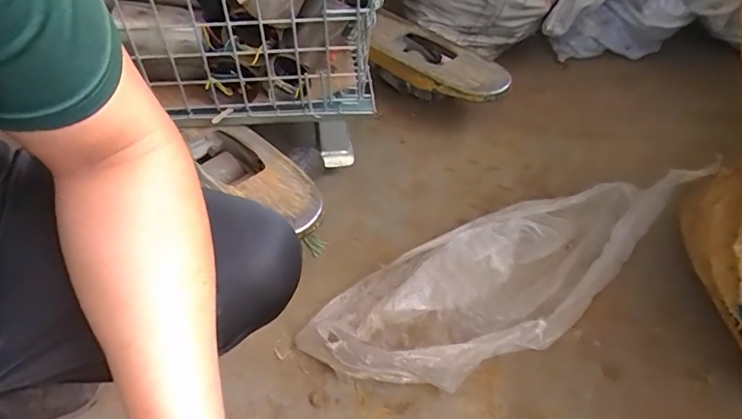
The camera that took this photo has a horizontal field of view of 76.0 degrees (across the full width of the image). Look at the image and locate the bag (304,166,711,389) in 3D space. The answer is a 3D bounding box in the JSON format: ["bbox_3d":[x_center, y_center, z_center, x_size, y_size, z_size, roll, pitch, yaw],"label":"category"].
[{"bbox_3d":[0.209,0.098,0.749,0.647,0.058,0.234,-21,51,-16],"label":"bag"}]

